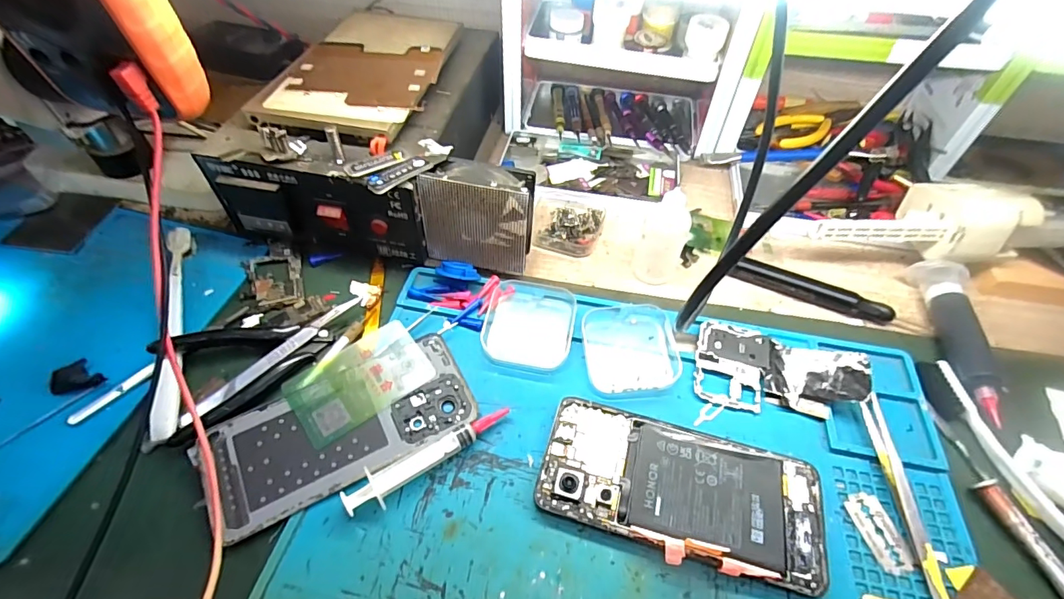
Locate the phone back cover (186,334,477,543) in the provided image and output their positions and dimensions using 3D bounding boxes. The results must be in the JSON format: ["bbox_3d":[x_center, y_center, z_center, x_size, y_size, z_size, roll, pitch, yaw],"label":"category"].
[{"bbox_3d":[-0.117,0.079,0.291,0.161,0.012,0.070,-21,55,-18],"label":"phone back cover"}]

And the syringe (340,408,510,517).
[{"bbox_3d":[-0.060,0.094,0.283,0.104,0.013,0.018,-26,56,-21],"label":"syringe"}]

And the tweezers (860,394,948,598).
[{"bbox_3d":[0.215,0.117,0.269,0.007,0.017,0.127,2,51,0],"label":"tweezers"}]

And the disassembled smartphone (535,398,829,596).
[{"bbox_3d":[0.086,0.109,0.276,0.158,0.011,0.075,12,52,8],"label":"disassembled smartphone"}]

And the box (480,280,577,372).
[{"bbox_3d":[-0.001,0.017,0.348,0.062,0.013,0.071,8,51,5],"label":"box"}]

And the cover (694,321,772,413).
[{"bbox_3d":[0.140,0.046,0.330,0.048,0.006,0.062,15,52,10],"label":"cover"}]

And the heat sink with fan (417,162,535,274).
[{"bbox_3d":[-0.040,-0.059,0.357,0.080,0.083,0.030,1,51,-1],"label":"heat sink with fan"}]

